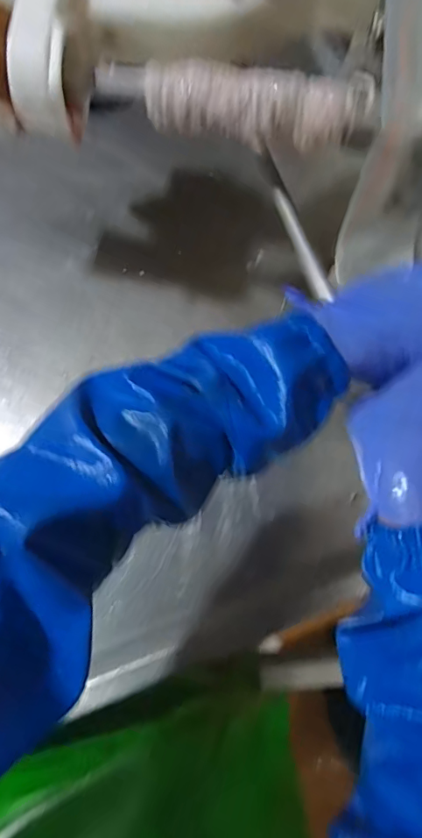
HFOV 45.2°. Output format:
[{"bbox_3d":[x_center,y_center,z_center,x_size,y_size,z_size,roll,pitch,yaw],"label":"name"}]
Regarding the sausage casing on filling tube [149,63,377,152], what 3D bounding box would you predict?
[{"bbox_3d":[0.038,-0.267,0.432,0.183,0.043,0.044,11,73,1],"label":"sausage casing on filling tube"}]

